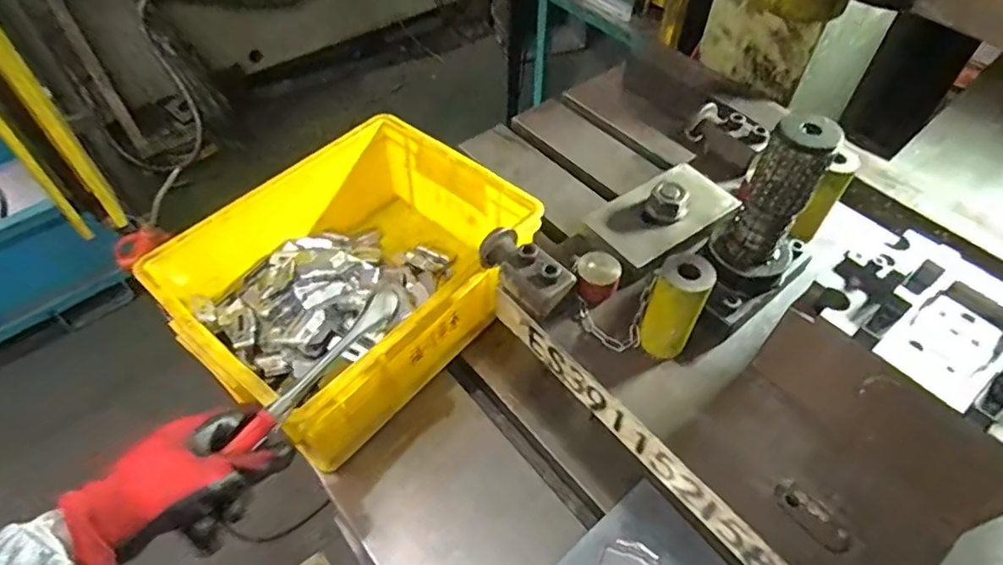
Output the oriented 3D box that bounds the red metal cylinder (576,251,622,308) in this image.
[{"bbox_3d":[0.088,-0.005,0.534,0.039,0.032,0.035,-33,59,-24],"label":"red metal cylinder"}]

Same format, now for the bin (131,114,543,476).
[{"bbox_3d":[-0.155,-0.007,0.637,0.255,0.133,0.339,34,58,23],"label":"bin"}]

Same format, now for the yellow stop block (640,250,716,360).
[{"bbox_3d":[0.140,0.021,0.467,0.039,0.099,0.036,18,53,13],"label":"yellow stop block"}]

